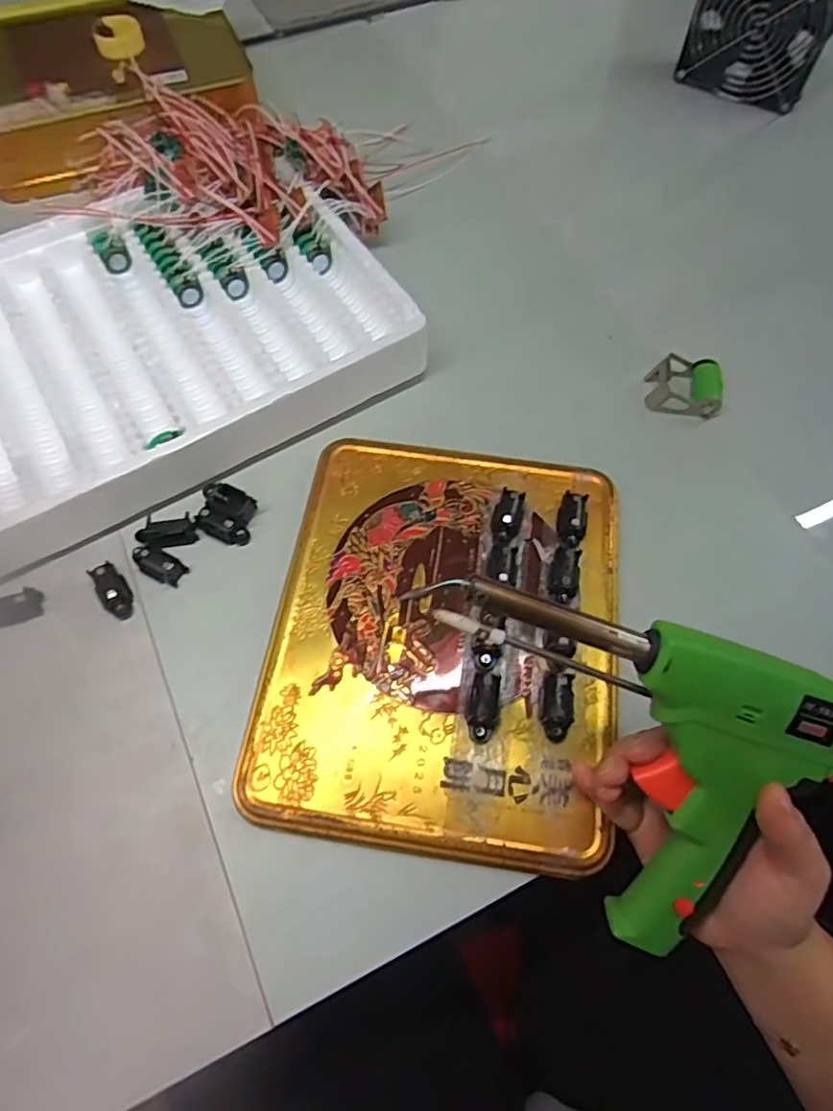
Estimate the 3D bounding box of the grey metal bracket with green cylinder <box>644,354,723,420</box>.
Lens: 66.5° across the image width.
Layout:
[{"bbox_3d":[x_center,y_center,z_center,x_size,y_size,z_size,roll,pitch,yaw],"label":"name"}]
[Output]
[{"bbox_3d":[0.191,-0.121,0.452,0.047,0.030,0.045,12,64,5],"label":"grey metal bracket with green cylinder"}]

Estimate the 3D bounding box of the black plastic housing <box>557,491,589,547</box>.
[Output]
[{"bbox_3d":[0.095,-0.022,0.387,0.016,0.013,0.035,14,64,6],"label":"black plastic housing"}]

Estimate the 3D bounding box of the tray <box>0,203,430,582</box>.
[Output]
[{"bbox_3d":[-0.188,-0.144,0.436,0.338,0.043,0.258,-25,67,-13],"label":"tray"}]

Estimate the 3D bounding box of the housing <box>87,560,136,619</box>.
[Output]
[{"bbox_3d":[-0.179,0.021,0.375,0.017,0.007,0.036,-29,82,-13],"label":"housing"}]

